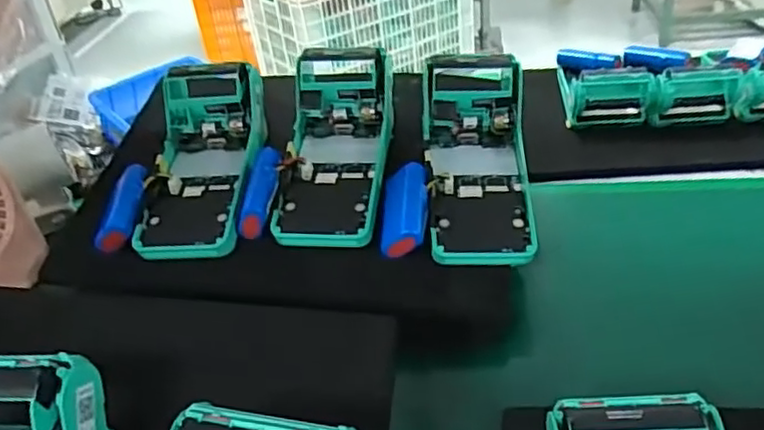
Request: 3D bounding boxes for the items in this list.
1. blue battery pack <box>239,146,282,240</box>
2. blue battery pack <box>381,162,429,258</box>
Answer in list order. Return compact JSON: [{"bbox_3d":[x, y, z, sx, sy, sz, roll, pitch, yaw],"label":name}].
[{"bbox_3d":[-0.090,-0.022,0.499,0.023,0.024,0.078,1,57,11],"label":"blue battery pack"},{"bbox_3d":[0.016,-0.004,0.480,0.034,0.018,0.068,2,63,12],"label":"blue battery pack"}]

